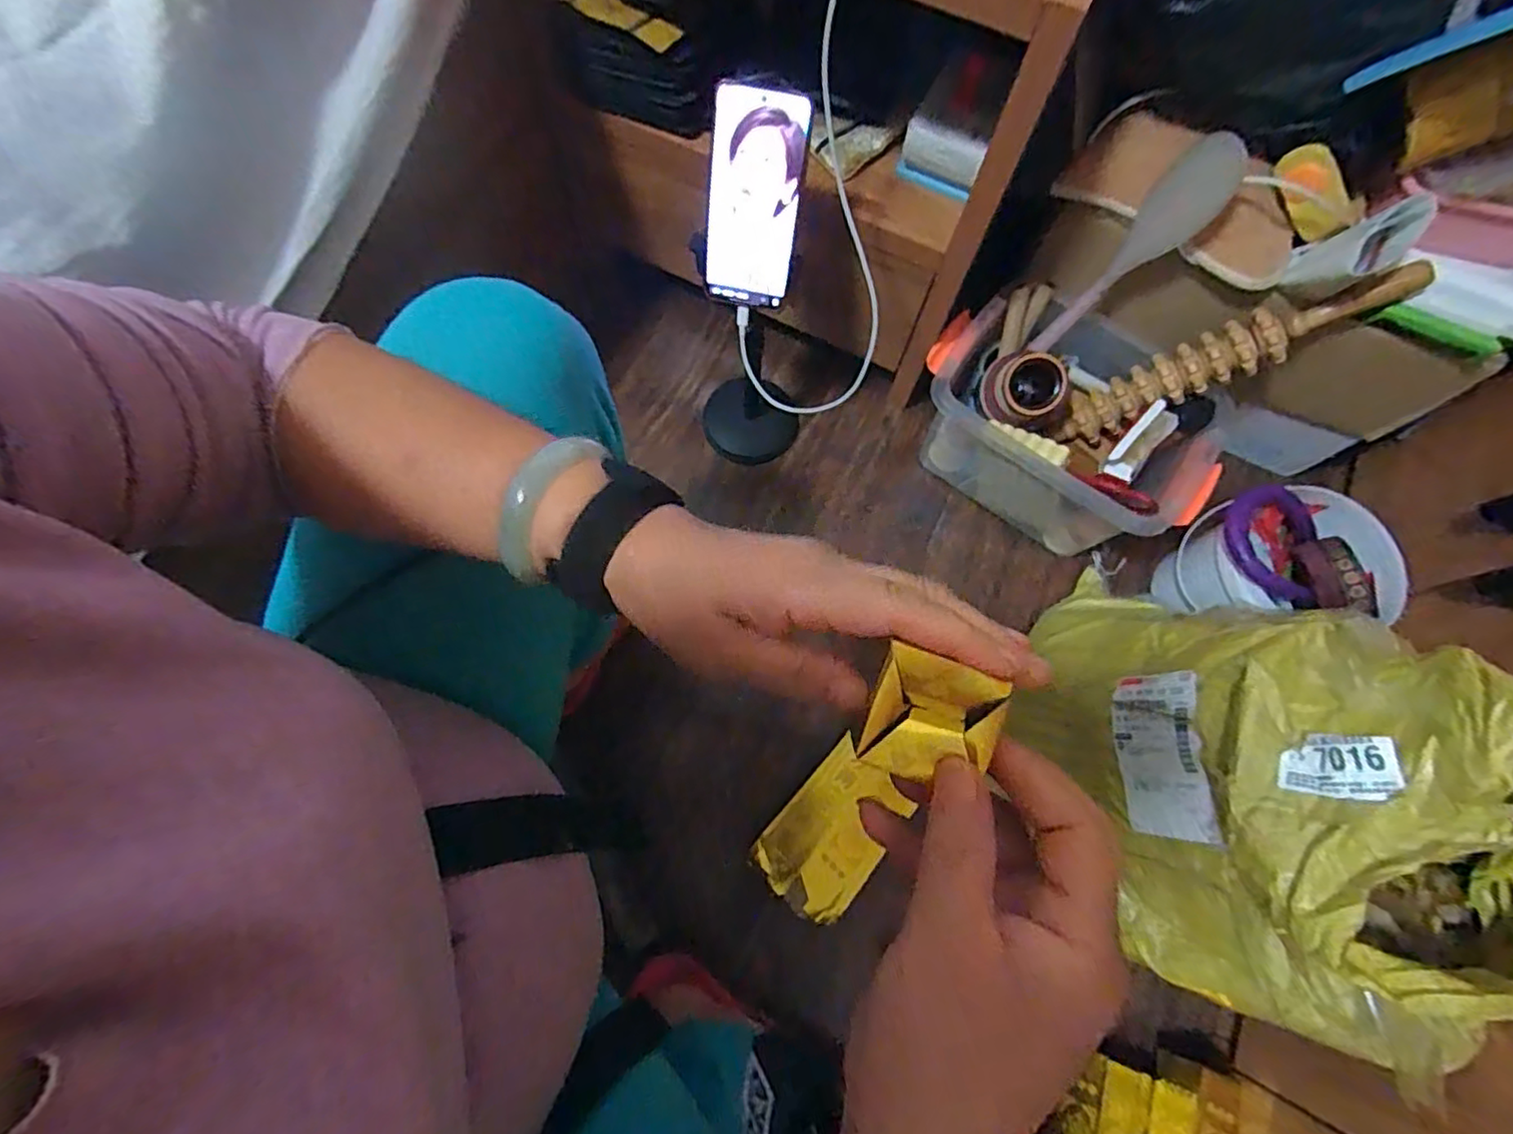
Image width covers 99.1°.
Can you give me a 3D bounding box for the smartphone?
[{"bbox_3d":[-0.002,-0.296,0.532,0.073,0.161,0.010,10,45,1],"label":"smartphone"}]

